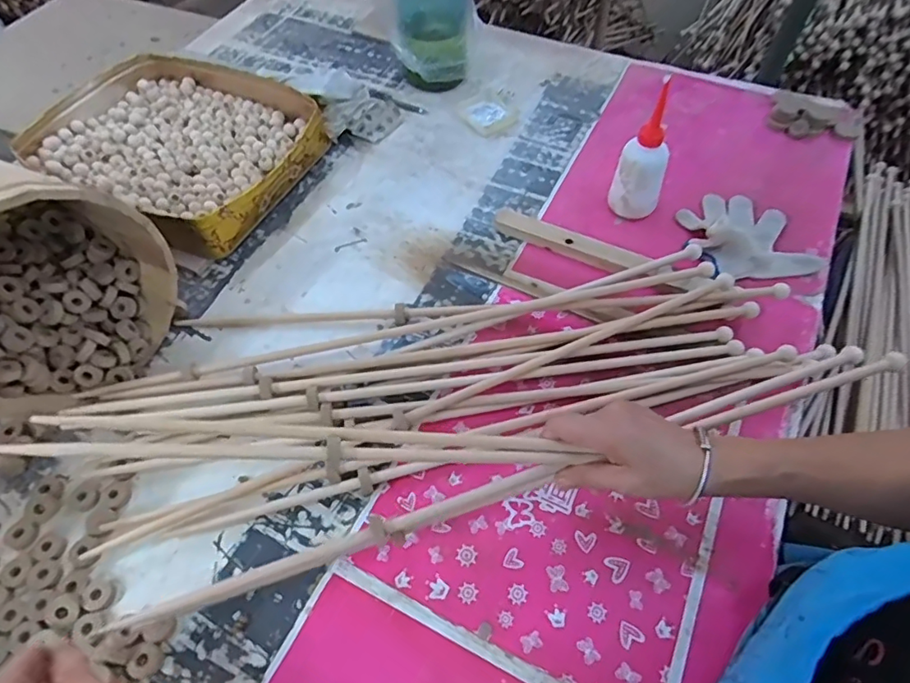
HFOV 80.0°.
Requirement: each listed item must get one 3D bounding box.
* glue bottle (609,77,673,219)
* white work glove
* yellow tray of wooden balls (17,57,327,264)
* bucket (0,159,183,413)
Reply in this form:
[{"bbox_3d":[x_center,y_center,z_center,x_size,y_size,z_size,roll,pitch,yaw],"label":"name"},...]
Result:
[{"bbox_3d":[0.240,-0.229,0.682,0.063,0.148,0.058,22,59,14],"label":"glue bottle"},{"bbox_3d":[0.373,-0.145,0.688,0.152,0.035,0.147,-1,56,-1],"label":"white work glove"},{"bbox_3d":[-0.396,-0.285,0.781,0.374,0.055,0.292,23,59,15],"label":"yellow tray of wooden balls"},{"bbox_3d":[-0.449,-0.078,0.558,0.226,0.225,0.221,33,62,20],"label":"bucket"}]

